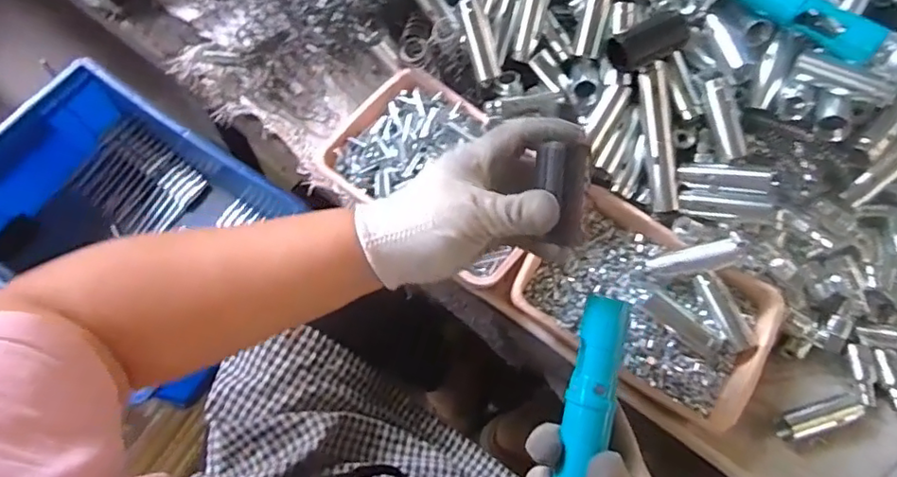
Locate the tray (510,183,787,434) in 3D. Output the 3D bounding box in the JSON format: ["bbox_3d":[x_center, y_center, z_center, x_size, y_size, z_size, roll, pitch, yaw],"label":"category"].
[{"bbox_3d":[0.168,0.054,0.497,0.204,0.039,0.139,31,71,9],"label":"tray"}]

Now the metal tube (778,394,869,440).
[{"bbox_3d":[0.315,0.149,0.485,0.077,0.022,0.020,-16,71,-8],"label":"metal tube"}]

